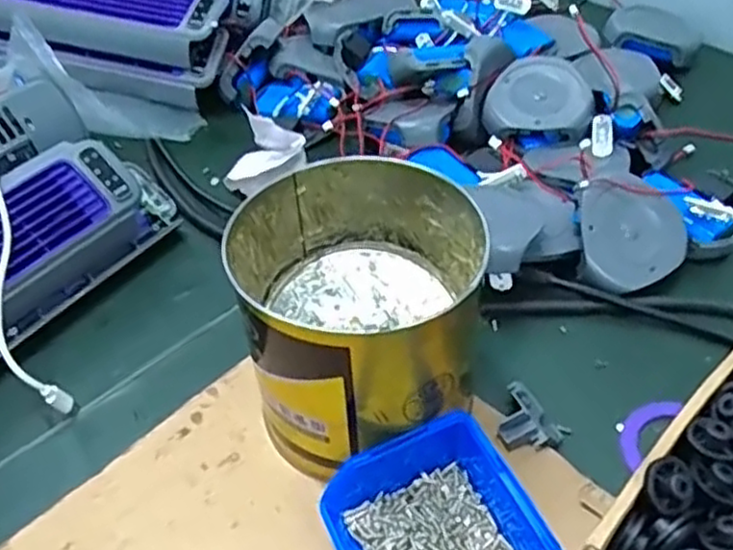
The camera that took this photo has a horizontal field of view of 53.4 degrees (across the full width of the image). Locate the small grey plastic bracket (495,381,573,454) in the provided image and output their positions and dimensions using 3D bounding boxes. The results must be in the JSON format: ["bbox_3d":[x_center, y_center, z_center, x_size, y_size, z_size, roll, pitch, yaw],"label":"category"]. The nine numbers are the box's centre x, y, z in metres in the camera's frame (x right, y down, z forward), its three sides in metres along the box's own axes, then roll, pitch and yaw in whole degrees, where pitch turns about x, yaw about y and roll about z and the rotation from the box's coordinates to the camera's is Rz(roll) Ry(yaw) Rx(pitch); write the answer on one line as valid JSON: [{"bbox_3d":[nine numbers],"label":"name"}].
[{"bbox_3d":[0.086,0.081,0.402,0.037,0.013,0.040,-32,52,-24],"label":"small grey plastic bracket"}]

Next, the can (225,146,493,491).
[{"bbox_3d":[-0.003,0.023,0.377,0.116,0.112,0.126,-2,46,2],"label":"can"}]

